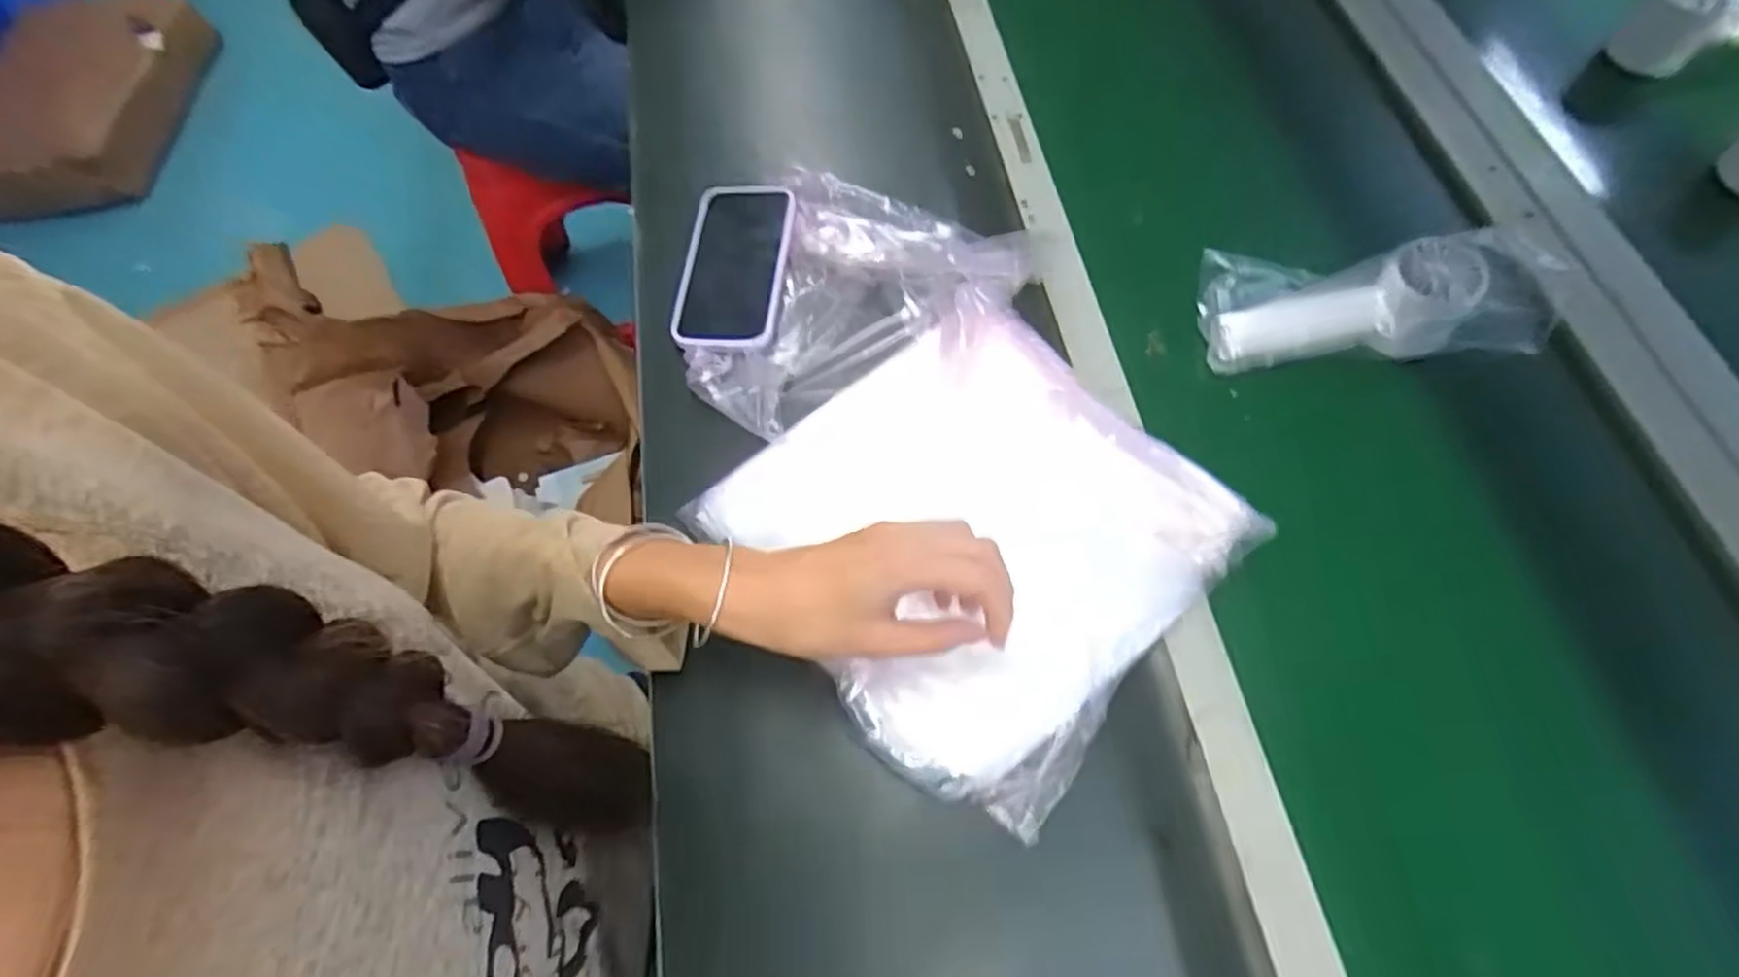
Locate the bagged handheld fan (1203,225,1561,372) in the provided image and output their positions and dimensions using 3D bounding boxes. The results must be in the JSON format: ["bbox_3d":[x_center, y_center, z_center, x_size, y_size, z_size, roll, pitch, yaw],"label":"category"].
[{"bbox_3d":[0.330,-0.122,0.514,0.195,0.047,0.095,0,63,23],"label":"bagged handheld fan"}]

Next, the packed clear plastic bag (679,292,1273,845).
[{"bbox_3d":[0.057,0.021,0.468,0.239,0.059,0.276,-41,62,-9],"label":"packed clear plastic bag"}]

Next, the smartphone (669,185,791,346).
[{"bbox_3d":[-0.103,-0.174,0.580,0.076,0.016,0.153,4,64,5],"label":"smartphone"}]

